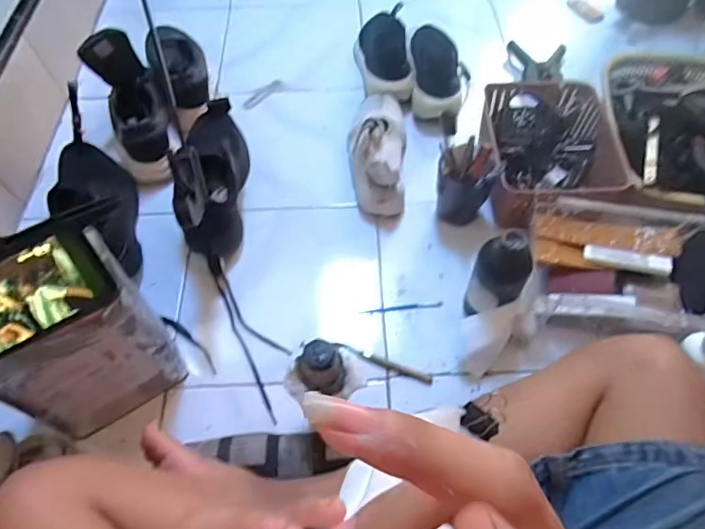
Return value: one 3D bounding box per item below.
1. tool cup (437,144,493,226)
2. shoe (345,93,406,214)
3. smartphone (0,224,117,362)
[{"bbox_3d":[0.163,-0.116,0.762,0.064,0.120,0.070,-23,61,-12],"label":"tool cup"},{"bbox_3d":[0.043,-0.207,0.850,0.099,0.086,0.255,-1,59,1],"label":"shoe"},{"bbox_3d":[-0.312,0.036,0.457,0.166,0.080,0.014,-31,19,-20],"label":"smartphone"}]

